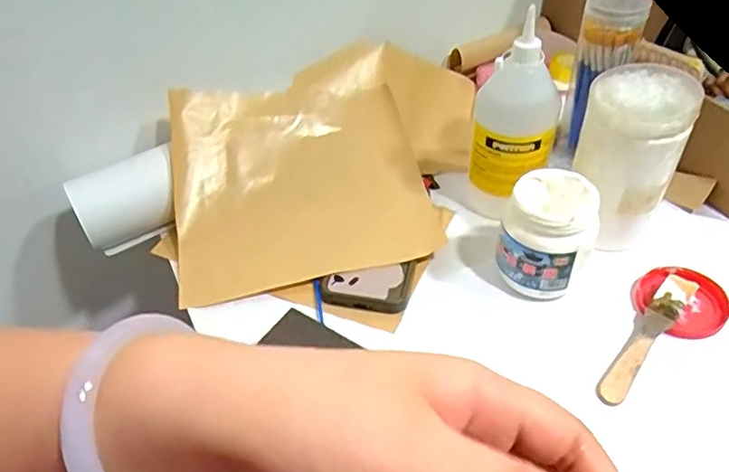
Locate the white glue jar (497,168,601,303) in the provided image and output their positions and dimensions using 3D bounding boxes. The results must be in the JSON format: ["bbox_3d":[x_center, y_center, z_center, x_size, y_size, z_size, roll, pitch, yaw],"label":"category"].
[{"bbox_3d":[0.156,0.001,0.494,0.073,0.096,0.076,-2,43,2],"label":"white glue jar"}]

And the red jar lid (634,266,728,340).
[{"bbox_3d":[0.271,0.053,0.490,0.071,0.018,0.069,-2,43,2],"label":"red jar lid"}]

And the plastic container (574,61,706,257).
[{"bbox_3d":[0.233,-0.064,0.515,0.080,0.151,0.086,19,48,22],"label":"plastic container"}]

